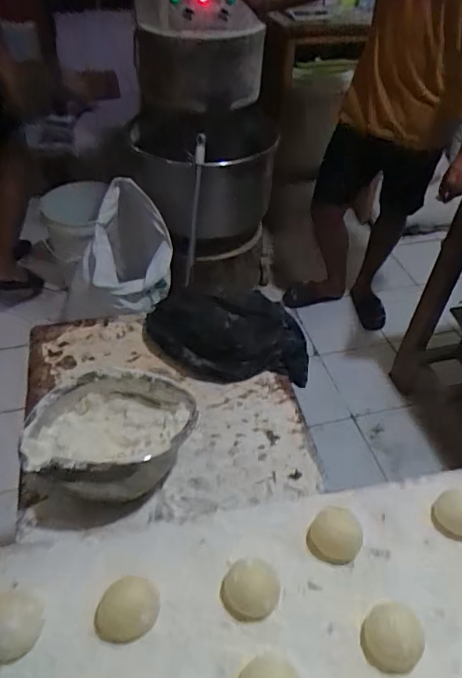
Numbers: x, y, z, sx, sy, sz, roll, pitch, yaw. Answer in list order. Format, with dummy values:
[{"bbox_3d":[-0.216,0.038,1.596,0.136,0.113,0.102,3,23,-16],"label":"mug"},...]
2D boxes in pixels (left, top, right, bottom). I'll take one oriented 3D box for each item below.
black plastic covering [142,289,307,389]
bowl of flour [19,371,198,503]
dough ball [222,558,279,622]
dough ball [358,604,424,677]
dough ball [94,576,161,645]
[{"bbox_3d":[-0.008,-0.010,0.803,0.268,0.063,0.157,6,45,3],"label":"black plastic covering"},{"bbox_3d":[-0.149,0.127,0.647,0.196,0.098,0.156,10,45,7],"label":"bowl of flour"},{"bbox_3d":[0.017,0.228,0.457,0.049,0.032,0.047,1,45,-1],"label":"dough ball"},{"bbox_3d":[0.140,0.261,0.434,0.045,0.034,0.049,1,45,-1],"label":"dough ball"},{"bbox_3d":[-0.091,0.239,0.441,0.054,0.026,0.046,-1,45,-4],"label":"dough ball"}]

